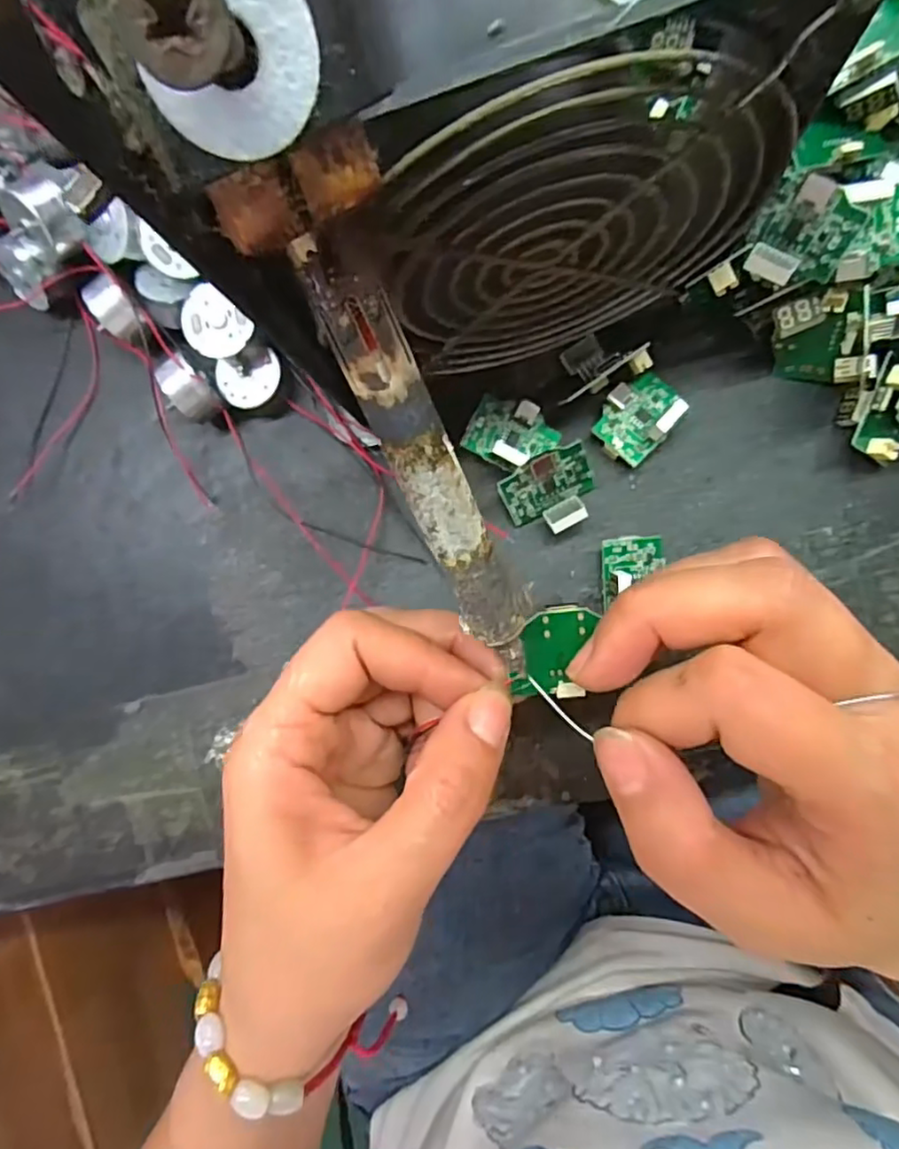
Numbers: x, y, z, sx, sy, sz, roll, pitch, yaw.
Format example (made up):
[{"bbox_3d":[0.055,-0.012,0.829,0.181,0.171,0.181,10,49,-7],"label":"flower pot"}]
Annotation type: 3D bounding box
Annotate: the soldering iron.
[{"bbox_3d":[-0.004,-0.020,0.116,0.021,0.013,0.101,-23,125,5],"label":"soldering iron"}]

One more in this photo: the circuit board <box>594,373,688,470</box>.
[{"bbox_3d":[0.064,-0.053,0.218,0.023,0.008,0.031,41,95,3],"label":"circuit board"}]

